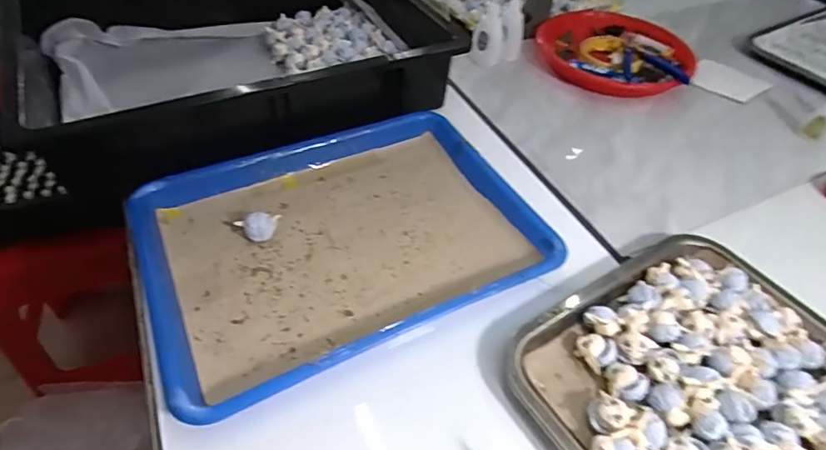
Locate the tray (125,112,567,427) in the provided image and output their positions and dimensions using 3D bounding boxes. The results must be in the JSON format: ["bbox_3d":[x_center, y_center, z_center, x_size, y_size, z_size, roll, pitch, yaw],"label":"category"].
[{"bbox_3d":[-0.067,0.005,0.456,0.349,0.038,0.270,-19,51,-19],"label":"tray"}]

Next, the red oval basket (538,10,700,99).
[{"bbox_3d":[0.285,-0.259,0.706,0.181,0.038,0.228,-16,50,-16],"label":"red oval basket"}]

